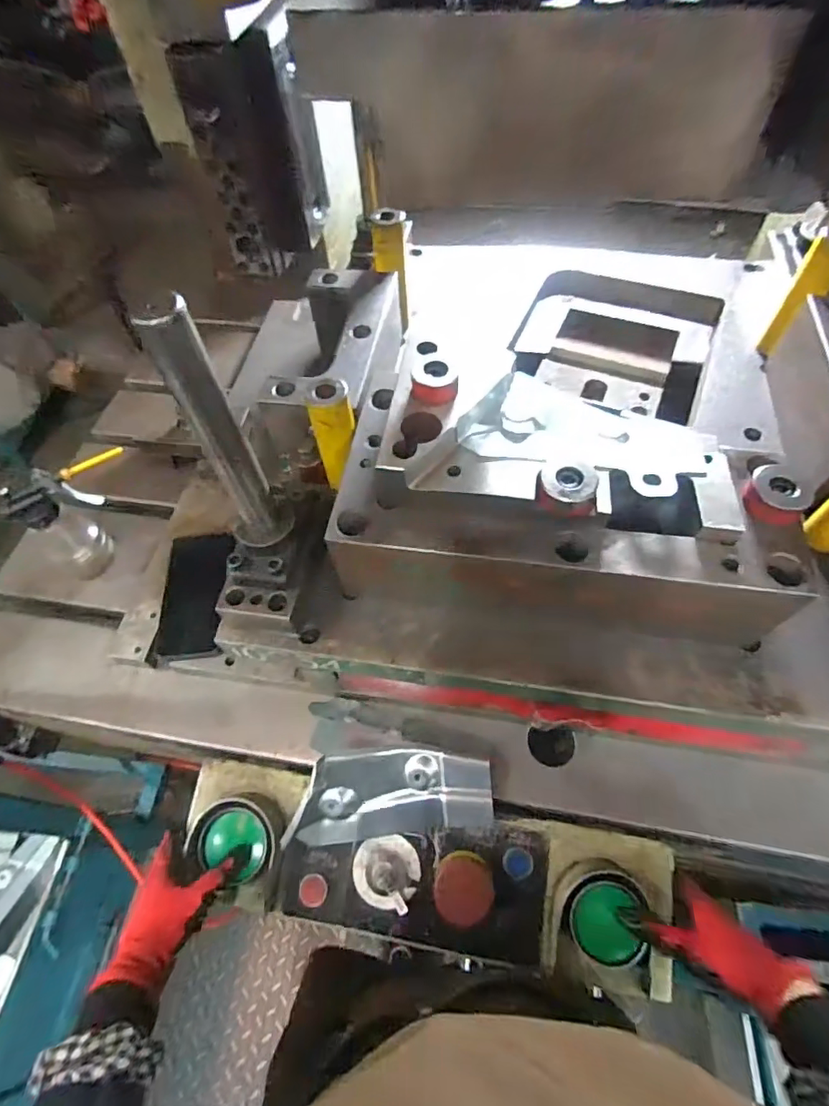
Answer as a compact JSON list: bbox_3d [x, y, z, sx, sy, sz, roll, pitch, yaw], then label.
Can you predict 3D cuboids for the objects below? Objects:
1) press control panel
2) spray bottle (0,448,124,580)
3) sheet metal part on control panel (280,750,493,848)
[{"bbox_3d":[0.003,0.319,0.532,0.482,0.080,0.126,7,59,7],"label":"press control panel"},{"bbox_3d":[-0.433,-0.065,0.683,0.081,0.150,0.137,35,67,23],"label":"spray bottle"},{"bbox_3d":[-0.021,0.253,0.535,0.196,0.031,0.091,0,91,1],"label":"sheet metal part on control panel"}]

